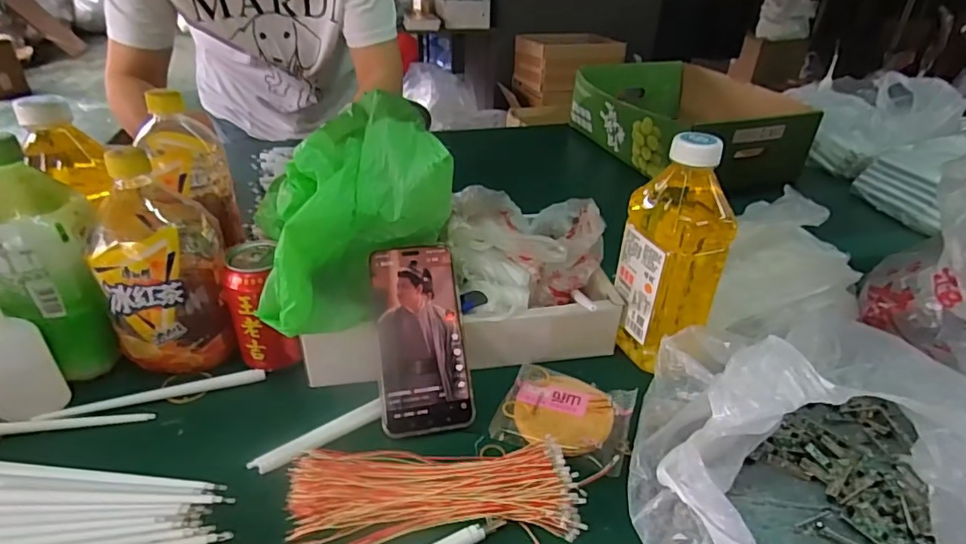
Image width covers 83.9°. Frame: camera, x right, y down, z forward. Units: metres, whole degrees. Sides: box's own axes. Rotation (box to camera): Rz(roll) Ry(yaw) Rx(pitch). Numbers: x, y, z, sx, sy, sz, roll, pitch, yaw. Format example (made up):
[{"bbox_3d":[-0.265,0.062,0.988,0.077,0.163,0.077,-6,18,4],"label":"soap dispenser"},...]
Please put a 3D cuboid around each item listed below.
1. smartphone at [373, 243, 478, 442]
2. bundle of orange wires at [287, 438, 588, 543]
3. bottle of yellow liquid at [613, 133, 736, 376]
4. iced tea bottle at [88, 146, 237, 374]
[{"bbox_3d":[-0.053,0.056,0.465,0.075,0.159,0.007,-6,-13,-10],"label":"smartphone"},{"bbox_3d":[-0.035,0.161,0.389,0.206,0.017,0.089,-1,33,-4],"label":"bundle of orange wires"},{"bbox_3d":[0.169,-0.017,0.491,0.060,0.204,0.084,-14,36,-23],"label":"bottle of yellow liquid"},{"bbox_3d":[-0.282,0.001,0.476,0.098,0.199,0.086,-19,38,-28],"label":"iced tea bottle"}]

